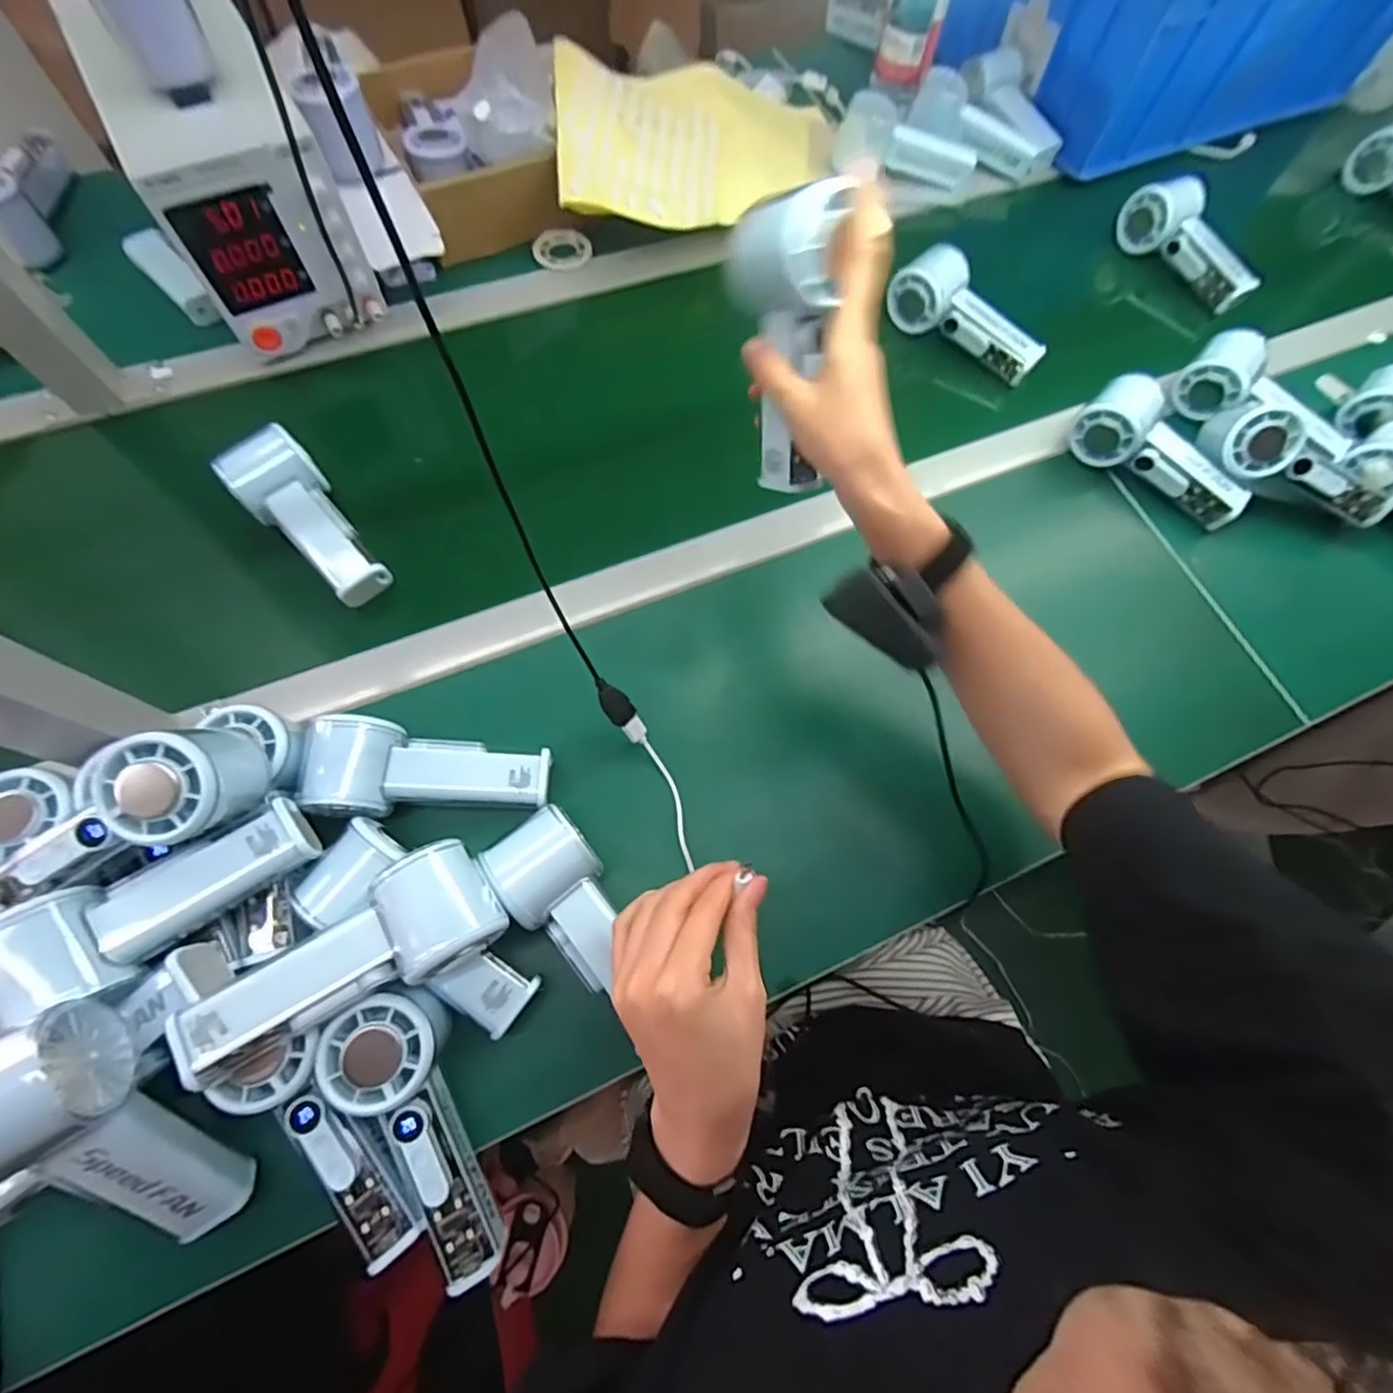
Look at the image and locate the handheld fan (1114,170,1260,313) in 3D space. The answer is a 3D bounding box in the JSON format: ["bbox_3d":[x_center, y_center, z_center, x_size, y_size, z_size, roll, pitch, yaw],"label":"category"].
[{"bbox_3d":[0.515,-0.476,0.655,0.049,0.053,0.153,-23,71,-11],"label":"handheld fan"}]

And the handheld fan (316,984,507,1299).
[{"bbox_3d":[-0.149,0.233,0.344,0.057,0.047,0.152,-23,89,-12],"label":"handheld fan"}]

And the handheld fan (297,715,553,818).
[{"bbox_3d":[-0.174,0.053,0.416,0.148,0.062,0.059,2,68,-2],"label":"handheld fan"}]

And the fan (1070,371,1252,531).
[{"bbox_3d":[0.401,-0.206,0.539,0.059,0.052,0.152,-39,75,-17],"label":"fan"}]

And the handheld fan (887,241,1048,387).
[{"bbox_3d":[0.261,-0.366,0.600,0.156,0.057,0.044,36,71,12],"label":"handheld fan"}]

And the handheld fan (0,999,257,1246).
[{"bbox_3d":[-0.280,0.212,0.299,0.053,0.154,0.059,-28,31,-13],"label":"handheld fan"}]

